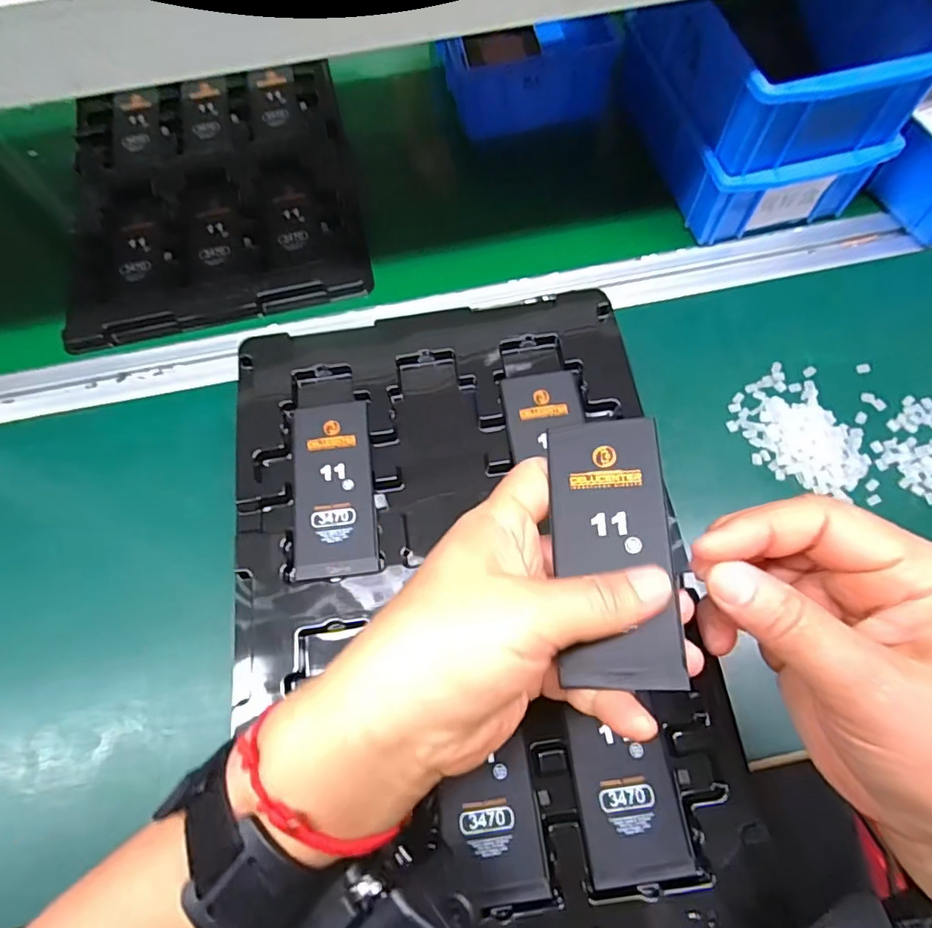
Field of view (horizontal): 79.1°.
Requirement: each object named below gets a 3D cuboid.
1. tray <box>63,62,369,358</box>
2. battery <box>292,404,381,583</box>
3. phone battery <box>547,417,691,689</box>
[{"bbox_3d":[-0.210,-0.230,0.470,0.223,0.015,0.267,-13,68,-3],"label":"tray"},{"bbox_3d":[-0.072,0.011,0.307,0.043,0.004,0.099,-8,68,-1],"label":"battery"},{"bbox_3d":[0.055,0.030,0.211,0.042,0.004,0.098,-6,70,13],"label":"phone battery"}]

